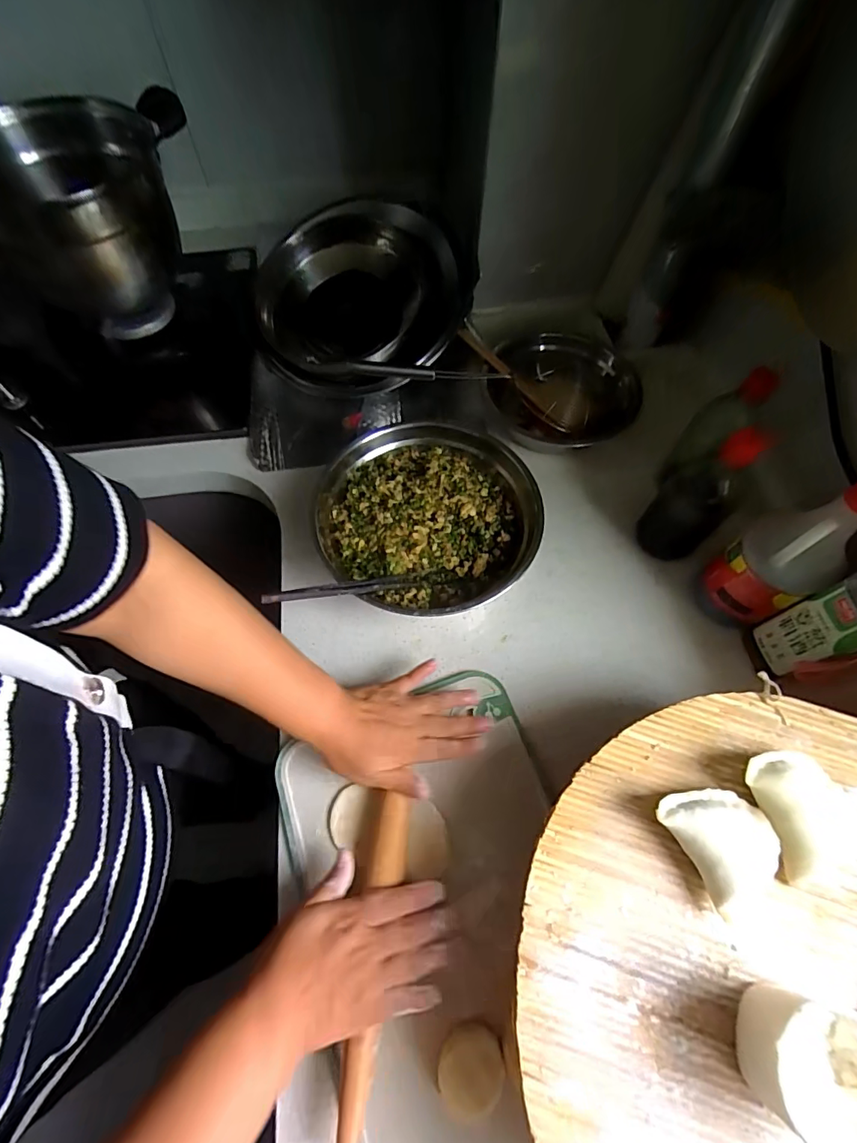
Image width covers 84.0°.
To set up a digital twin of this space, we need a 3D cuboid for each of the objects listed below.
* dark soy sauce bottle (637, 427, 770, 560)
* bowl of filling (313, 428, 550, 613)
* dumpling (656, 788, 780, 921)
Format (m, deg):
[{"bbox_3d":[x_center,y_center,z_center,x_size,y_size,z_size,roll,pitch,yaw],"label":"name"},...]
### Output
[{"bbox_3d":[0.302,-0.080,0.542,0.069,0.174,0.065,0,64,-1],"label":"dark soy sauce bottle"},{"bbox_3d":[-0.001,-0.064,0.579,0.250,0.087,0.265,0,62,0],"label":"bowl of filling"},{"bbox_3d":[0.214,0.195,0.346,0.069,0.034,0.083,-29,68,-14],"label":"dumpling"}]

